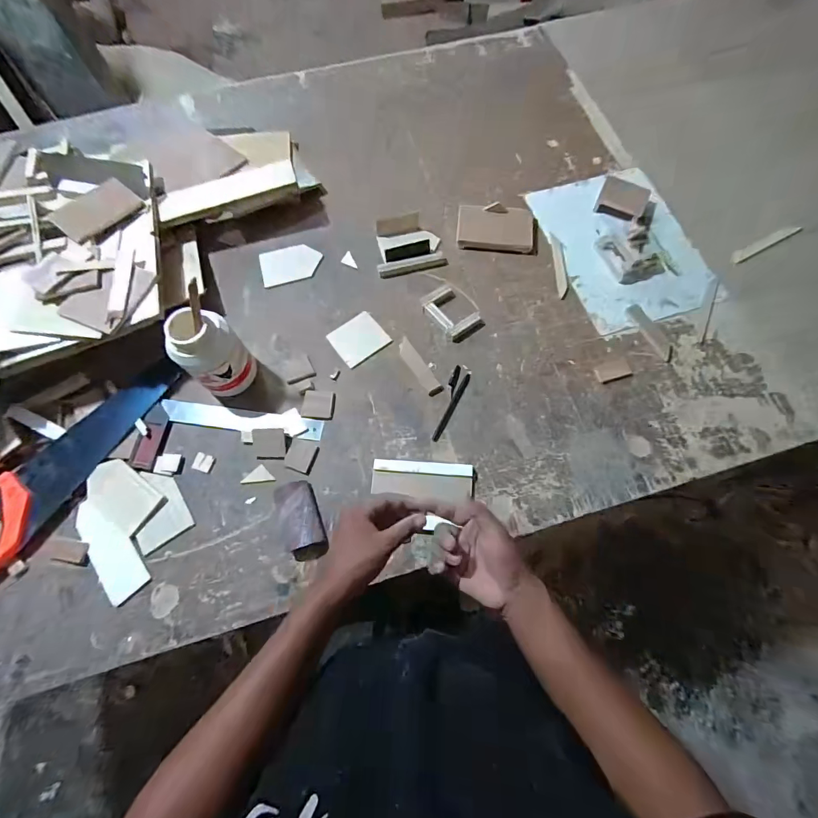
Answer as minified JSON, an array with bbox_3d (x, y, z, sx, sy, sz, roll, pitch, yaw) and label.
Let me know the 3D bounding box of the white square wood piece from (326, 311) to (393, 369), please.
[{"bbox_3d":[-0.093,-0.131,0.768,0.092,0.012,0.087,-36,73,-11],"label":"white square wood piece"}]

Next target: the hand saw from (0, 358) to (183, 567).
[{"bbox_3d":[-0.558,0.079,0.684,0.118,0.025,0.425,37,75,14],"label":"hand saw"}]

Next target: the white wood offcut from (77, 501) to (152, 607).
[{"bbox_3d":[-0.465,0.215,0.644,0.065,0.010,0.167,-35,73,-11],"label":"white wood offcut"}]

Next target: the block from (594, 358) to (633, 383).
[{"bbox_3d":[0.363,-0.068,0.734,0.060,0.009,0.032,-19,70,-6],"label":"block"}]

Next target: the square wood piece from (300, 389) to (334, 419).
[{"bbox_3d":[-0.158,-0.008,0.718,0.052,0.004,0.051,4,70,3],"label":"square wood piece"}]

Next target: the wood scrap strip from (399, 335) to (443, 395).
[{"bbox_3d":[0.020,-0.075,0.739,0.028,0.006,0.117,-31,72,-10],"label":"wood scrap strip"}]

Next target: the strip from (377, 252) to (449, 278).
[{"bbox_3d":[0.007,-0.286,0.816,0.135,0.013,0.028,-15,70,-4],"label":"strip"}]

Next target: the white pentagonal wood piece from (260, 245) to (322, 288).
[{"bbox_3d":[-0.237,-0.292,0.833,0.119,0.010,0.078,-15,70,-4],"label":"white pentagonal wood piece"}]

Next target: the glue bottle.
[{"bbox_3d":[-0.316,-0.087,0.669,0.095,0.146,0.092,0,70,1],"label":"glue bottle"}]

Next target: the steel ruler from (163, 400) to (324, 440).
[{"bbox_3d":[-0.289,0.019,0.712,0.280,0.008,0.039,7,70,4],"label":"steel ruler"}]

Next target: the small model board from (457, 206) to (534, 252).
[{"bbox_3d":[0.173,-0.361,0.834,0.147,0.032,0.092,5,70,3],"label":"small model board"}]

